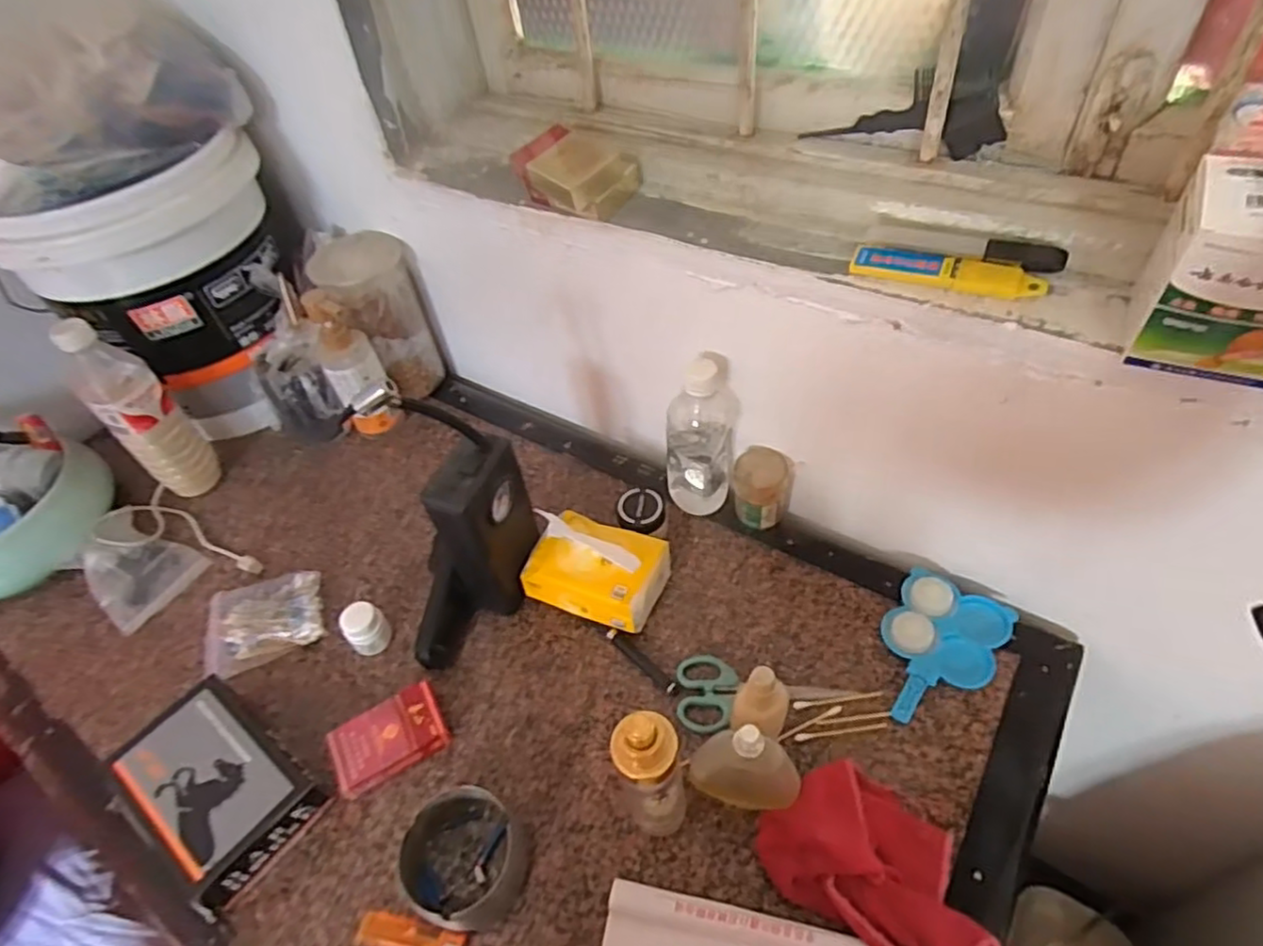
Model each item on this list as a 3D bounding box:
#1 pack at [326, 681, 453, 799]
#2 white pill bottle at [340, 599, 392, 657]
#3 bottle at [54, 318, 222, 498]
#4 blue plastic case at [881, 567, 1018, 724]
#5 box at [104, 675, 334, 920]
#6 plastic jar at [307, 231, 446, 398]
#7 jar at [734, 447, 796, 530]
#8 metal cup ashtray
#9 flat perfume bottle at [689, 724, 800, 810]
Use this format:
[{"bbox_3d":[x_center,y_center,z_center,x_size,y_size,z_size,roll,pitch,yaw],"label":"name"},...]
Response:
[{"bbox_3d":[-0.208,0.229,0.587,0.093,0.027,0.061,-26,52,-15],"label":"pack"},{"bbox_3d":[-0.251,0.147,0.649,0.037,0.045,0.034,-3,50,4],"label":"white pill bottle"},{"bbox_3d":[-0.537,-0.063,0.752,0.064,0.227,0.072,32,60,28],"label":"bottle"},{"bbox_3d":[0.263,0.152,0.592,0.092,0.021,0.139,28,58,26],"label":"blue plastic case"},{"bbox_3d":[-0.341,0.259,0.558,0.160,0.056,0.112,27,57,26],"label":"box"},{"bbox_3d":[-0.316,-0.187,0.844,0.113,0.176,0.105,-3,50,4],"label":"plastic jar"},{"bbox_3d":[0.132,0.016,0.695,0.053,0.078,0.054,-3,50,4],"label":"jar"},{"bbox_3d":[-0.125,0.288,0.513,0.085,0.041,0.085,-3,50,4],"label":"metal cup ashtray"},{"bbox_3d":[0.083,0.216,0.498,0.076,0.119,0.030,12,52,18],"label":"flat perfume bottle"}]

